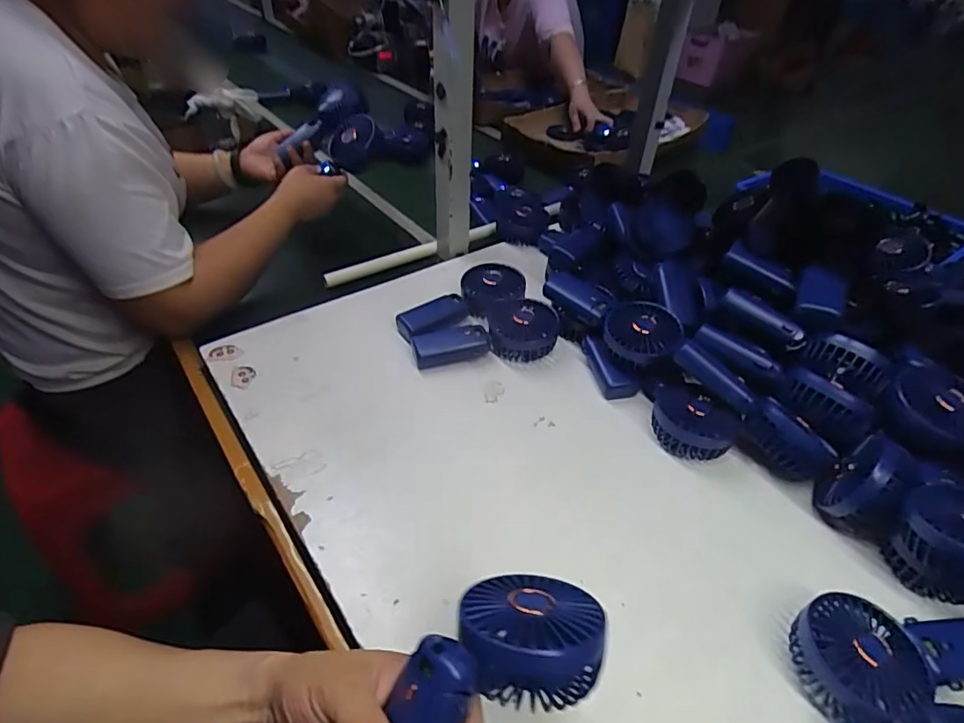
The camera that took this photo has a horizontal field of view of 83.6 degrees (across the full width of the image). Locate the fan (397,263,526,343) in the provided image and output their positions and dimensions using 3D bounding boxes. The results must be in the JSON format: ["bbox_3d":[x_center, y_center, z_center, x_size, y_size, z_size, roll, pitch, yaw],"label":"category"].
[{"bbox_3d":[-0.025,-0.076,0.711,0.179,0.035,0.083,-27,51,-29],"label":"fan"}]

